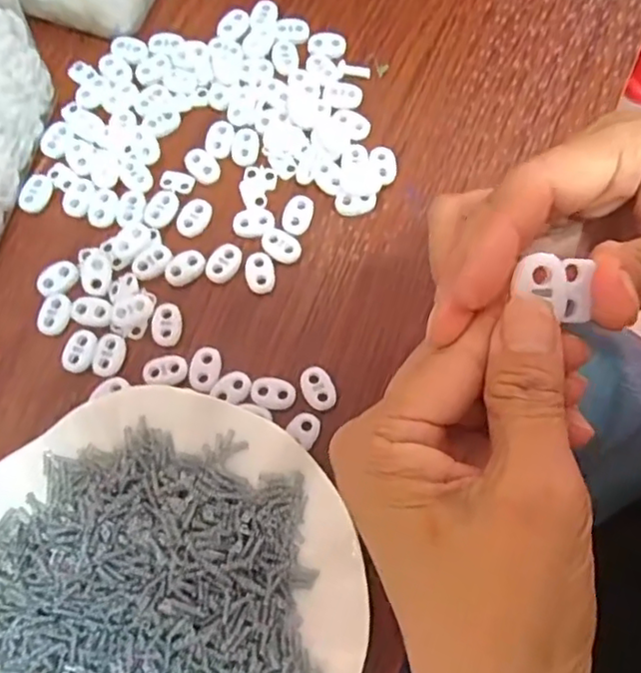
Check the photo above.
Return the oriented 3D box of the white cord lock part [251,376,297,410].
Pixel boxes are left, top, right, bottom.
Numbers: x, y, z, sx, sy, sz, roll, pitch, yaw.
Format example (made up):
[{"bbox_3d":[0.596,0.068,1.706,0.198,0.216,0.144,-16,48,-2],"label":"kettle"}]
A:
[{"bbox_3d":[-0.024,0.029,0.319,0.022,0.004,0.016,18,75,3],"label":"white cord lock part"}]

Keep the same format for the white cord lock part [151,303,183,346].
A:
[{"bbox_3d":[-0.081,-0.007,0.330,0.016,0.004,0.023,0,75,-2],"label":"white cord lock part"}]

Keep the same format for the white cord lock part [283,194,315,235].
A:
[{"bbox_3d":[-0.012,-0.068,0.345,0.016,0.004,0.022,14,75,2],"label":"white cord lock part"}]

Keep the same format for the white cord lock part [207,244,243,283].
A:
[{"bbox_3d":[-0.052,-0.040,0.339,0.016,0.004,0.022,25,76,5],"label":"white cord lock part"}]

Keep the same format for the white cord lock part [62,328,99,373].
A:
[{"bbox_3d":[-0.125,0.007,0.326,0.016,0.004,0.023,15,75,2],"label":"white cord lock part"}]

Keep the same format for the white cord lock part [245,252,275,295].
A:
[{"bbox_3d":[-0.033,-0.034,0.339,0.015,0.004,0.023,-11,76,-5],"label":"white cord lock part"}]

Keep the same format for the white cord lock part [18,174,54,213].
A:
[{"bbox_3d":[-0.160,-0.080,0.353,0.014,0.005,0.022,24,76,4],"label":"white cord lock part"}]

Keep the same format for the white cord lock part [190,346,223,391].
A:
[{"bbox_3d":[-0.059,0.016,0.323,0.016,0.004,0.023,15,75,2],"label":"white cord lock part"}]

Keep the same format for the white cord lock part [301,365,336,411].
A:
[{"bbox_3d":[-0.001,0.026,0.319,0.015,0.004,0.024,-25,77,-8],"label":"white cord lock part"}]

